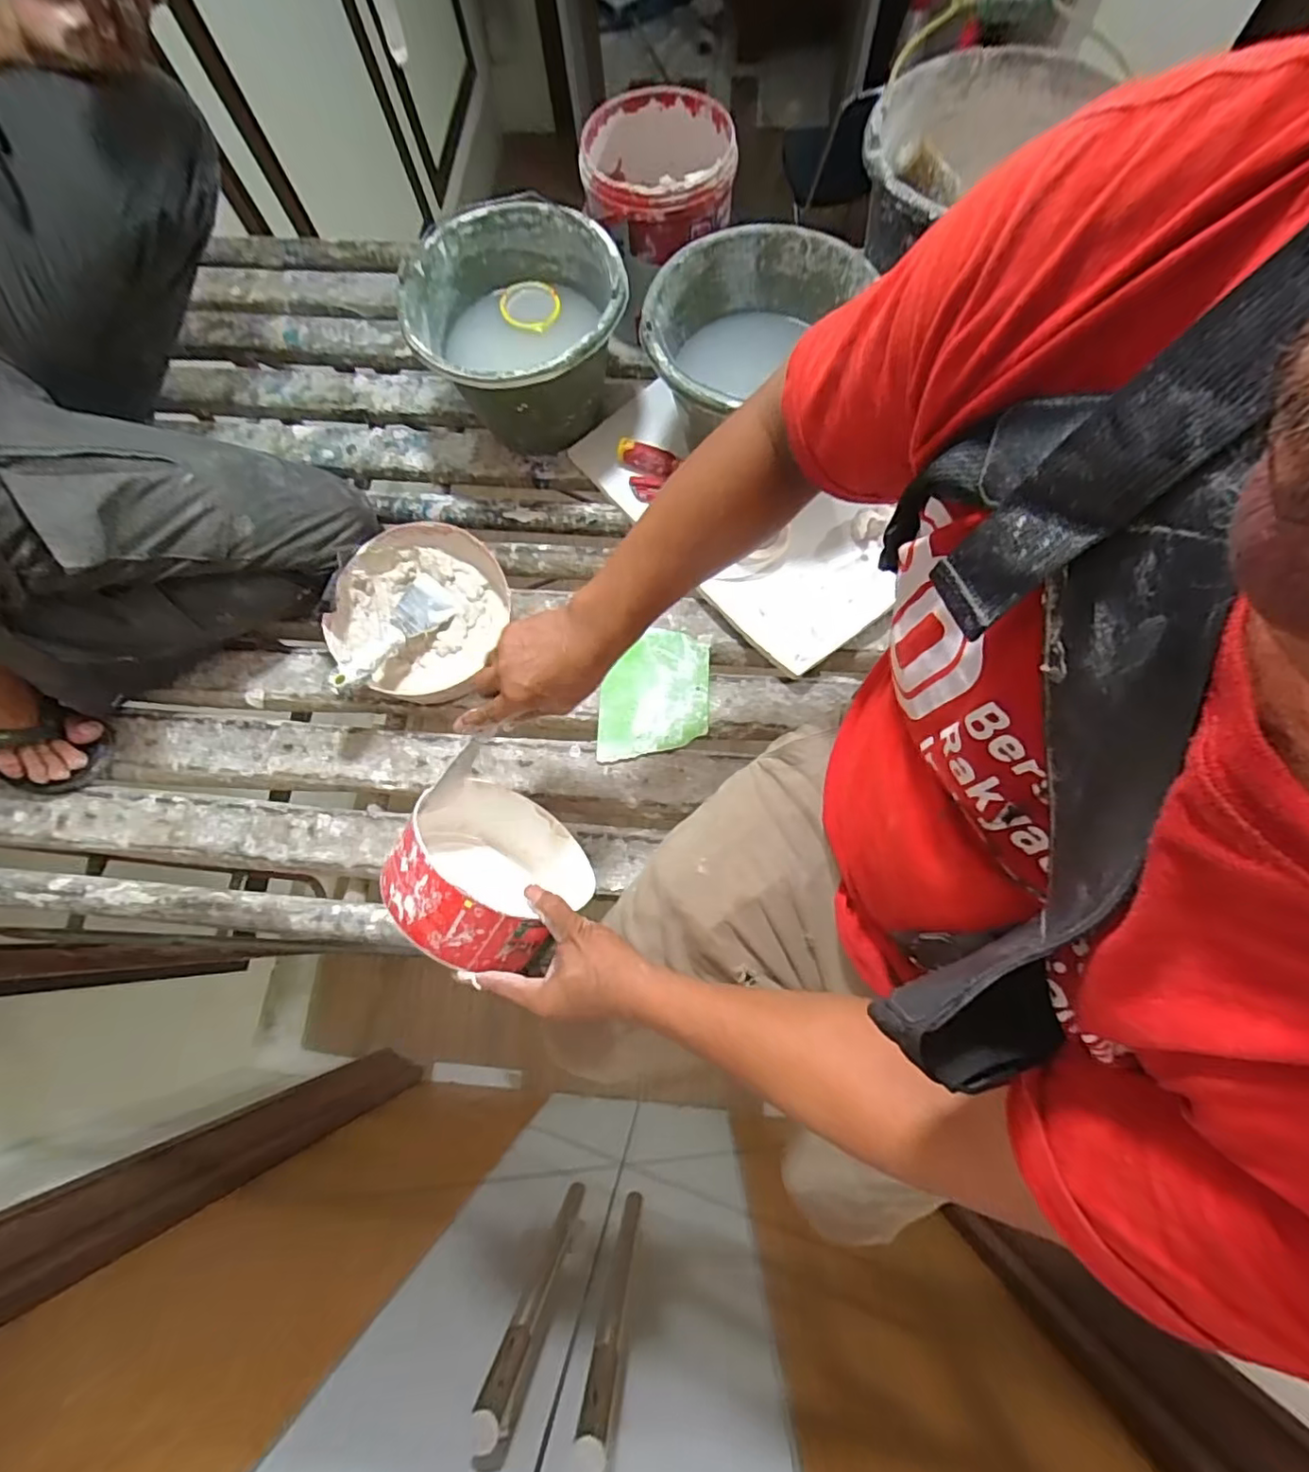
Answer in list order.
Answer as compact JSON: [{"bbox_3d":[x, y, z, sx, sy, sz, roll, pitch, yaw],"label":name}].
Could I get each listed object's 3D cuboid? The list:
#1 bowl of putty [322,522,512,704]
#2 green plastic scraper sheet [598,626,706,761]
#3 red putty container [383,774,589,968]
[{"bbox_3d":[-0.276,-0.140,0.721,0.188,0.076,0.221,18,74,8],"label":"bowl of putty"},{"bbox_3d":[0.000,-0.050,0.716,0.126,0.008,0.156,0,73,5],"label":"green plastic scraper sheet"},{"bbox_3d":[-0.148,0.124,0.583,0.177,0.205,0.095,32,106,-1],"label":"red putty container"}]

